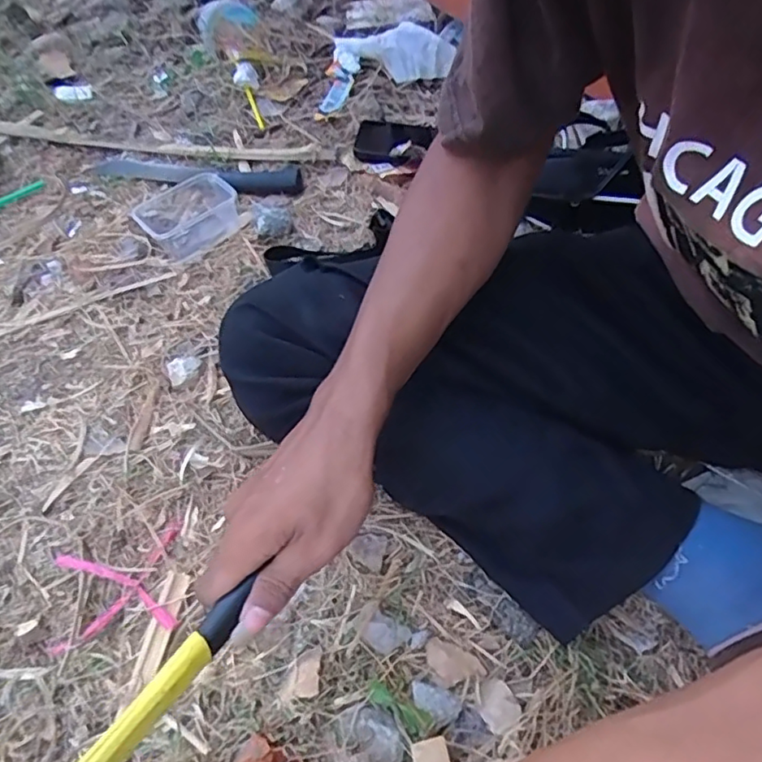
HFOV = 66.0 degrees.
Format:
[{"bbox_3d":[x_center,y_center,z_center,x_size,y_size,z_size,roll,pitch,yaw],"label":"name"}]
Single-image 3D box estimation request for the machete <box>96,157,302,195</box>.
[{"bbox_3d":[-0.242,-0.269,0.757,0.293,0.013,0.052,10,55,12],"label":"machete"}]

